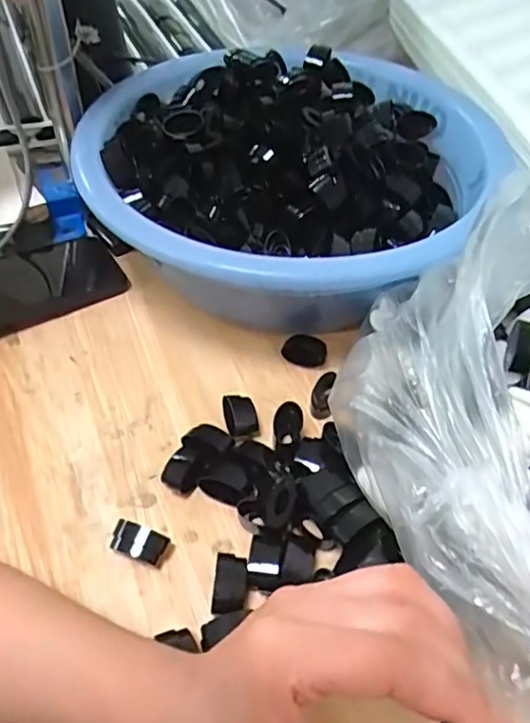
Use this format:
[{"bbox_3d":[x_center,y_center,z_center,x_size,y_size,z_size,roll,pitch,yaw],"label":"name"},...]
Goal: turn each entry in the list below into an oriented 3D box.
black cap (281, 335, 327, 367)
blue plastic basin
[{"bbox_3d":[0.031,-0.009,0.457,0.035,0.013,0.024,2,50,0],"label":"black cap"},{"bbox_3d":[0.024,-0.161,0.517,0.321,0.112,0.327,1,50,-1],"label":"blue plastic basin"}]

